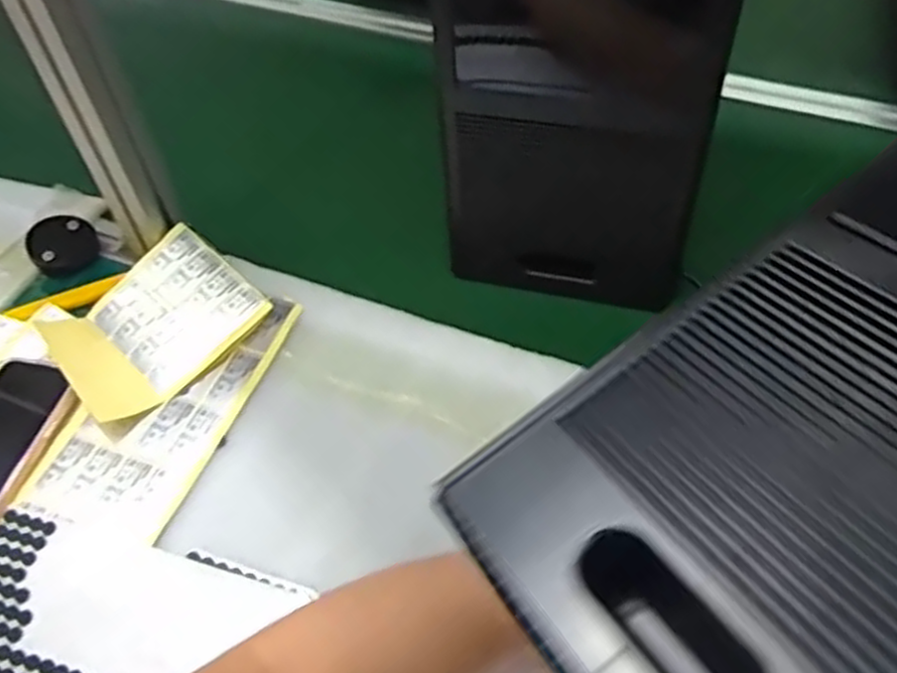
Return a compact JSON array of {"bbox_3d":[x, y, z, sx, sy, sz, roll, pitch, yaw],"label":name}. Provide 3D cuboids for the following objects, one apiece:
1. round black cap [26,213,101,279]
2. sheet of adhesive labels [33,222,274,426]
[{"bbox_3d":[-0.352,-0.083,0.720,0.058,0.011,0.059,10,66,-25],"label":"round black cap"},{"bbox_3d":[-0.244,-0.016,0.642,0.153,0.038,0.133,-37,57,-23],"label":"sheet of adhesive labels"}]

